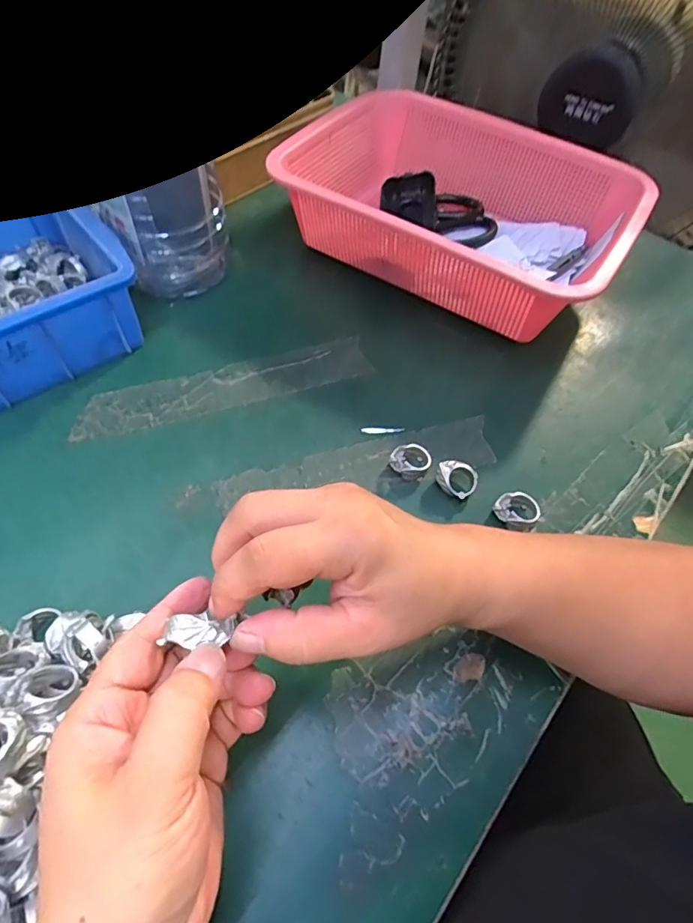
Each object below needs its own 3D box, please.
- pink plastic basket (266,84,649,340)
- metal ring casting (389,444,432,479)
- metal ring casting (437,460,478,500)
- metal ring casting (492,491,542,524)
[{"bbox_3d":[0.102,-0.235,0.477,0.303,0.091,0.219,29,59,13],"label":"pink plastic basket"},{"bbox_3d":[0.045,0.000,0.355,0.028,0.015,0.021,20,57,8],"label":"metal ring casting"},{"bbox_3d":[0.076,0.012,0.347,0.027,0.018,0.021,36,61,18],"label":"metal ring casting"},{"bbox_3d":[0.115,0.033,0.339,0.026,0.013,0.025,-33,65,-24],"label":"metal ring casting"}]

